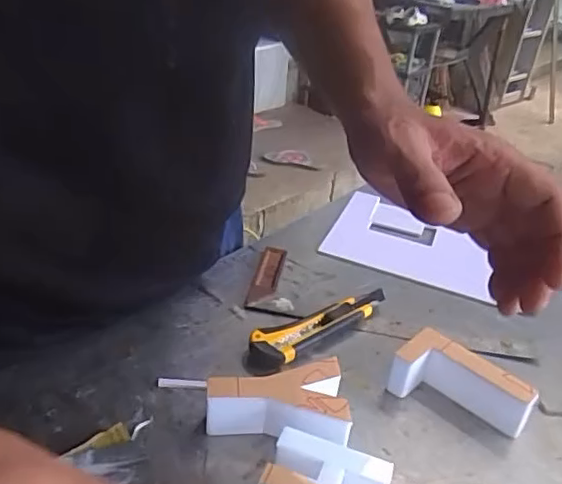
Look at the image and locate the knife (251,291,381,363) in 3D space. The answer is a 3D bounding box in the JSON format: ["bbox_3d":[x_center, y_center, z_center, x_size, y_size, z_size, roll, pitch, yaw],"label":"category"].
[{"bbox_3d":[0.040,0.081,0.590,0.161,0.023,0.042,-21,41,-38],"label":"knife"}]

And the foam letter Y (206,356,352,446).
[{"bbox_3d":[-0.004,0.132,0.476,0.110,0.047,0.065,2,32,-8],"label":"foam letter Y"}]

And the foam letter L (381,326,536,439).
[{"bbox_3d":[0.157,0.128,0.518,0.115,0.046,0.055,25,36,26],"label":"foam letter L"}]

